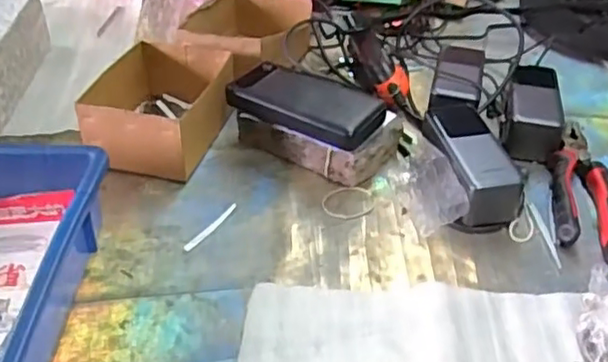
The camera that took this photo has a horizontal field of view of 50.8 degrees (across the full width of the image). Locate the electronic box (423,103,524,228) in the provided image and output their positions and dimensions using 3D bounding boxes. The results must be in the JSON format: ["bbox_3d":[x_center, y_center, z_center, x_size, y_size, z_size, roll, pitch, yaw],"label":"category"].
[{"bbox_3d":[0.164,-0.017,0.626,0.065,0.061,0.128,-4,39,-8],"label":"electronic box"}]

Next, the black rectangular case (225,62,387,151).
[{"bbox_3d":[0.002,-0.082,0.661,0.153,0.028,0.075,22,42,23],"label":"black rectangular case"}]

